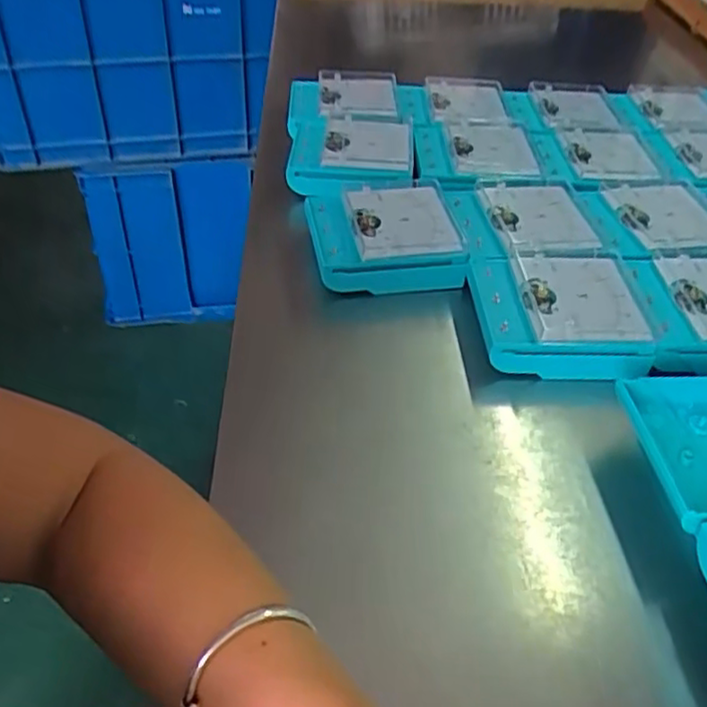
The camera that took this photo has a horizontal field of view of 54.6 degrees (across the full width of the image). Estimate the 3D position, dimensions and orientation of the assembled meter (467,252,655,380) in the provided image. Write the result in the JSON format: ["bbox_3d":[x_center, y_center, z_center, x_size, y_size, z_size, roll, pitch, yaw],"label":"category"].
[{"bbox_3d":[0.148,-0.028,0.500,0.116,0.043,0.102,3,43,-1],"label":"assembled meter"}]

